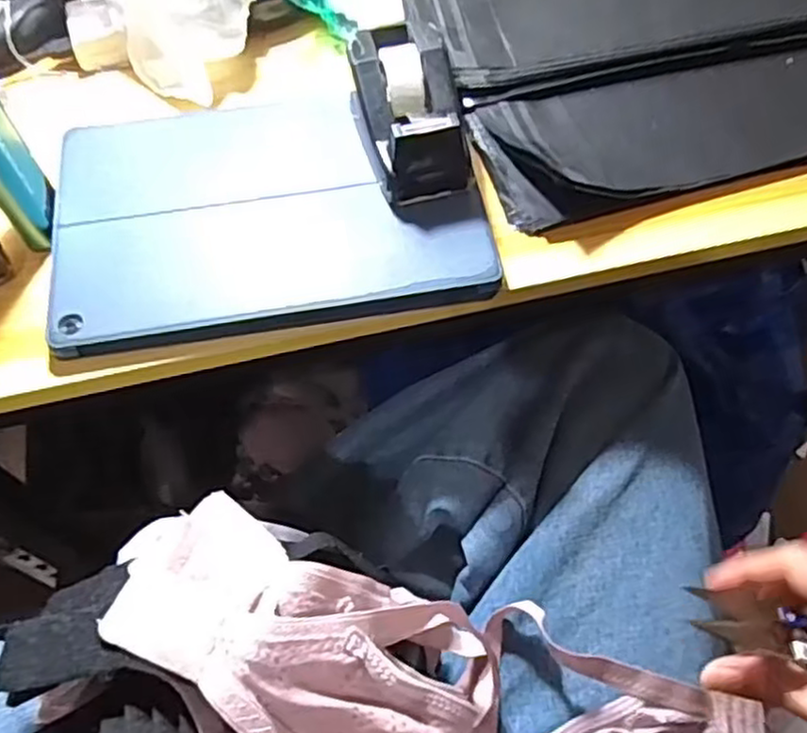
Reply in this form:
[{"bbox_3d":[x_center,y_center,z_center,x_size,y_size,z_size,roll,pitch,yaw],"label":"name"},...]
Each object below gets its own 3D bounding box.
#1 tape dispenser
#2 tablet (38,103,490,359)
[{"bbox_3d":[0.003,-0.147,0.414,0.053,0.047,0.101,-12,62,-6],"label":"tape dispenser"},{"bbox_3d":[-0.078,-0.096,0.421,0.232,0.022,0.163,-8,62,-4],"label":"tablet"}]

